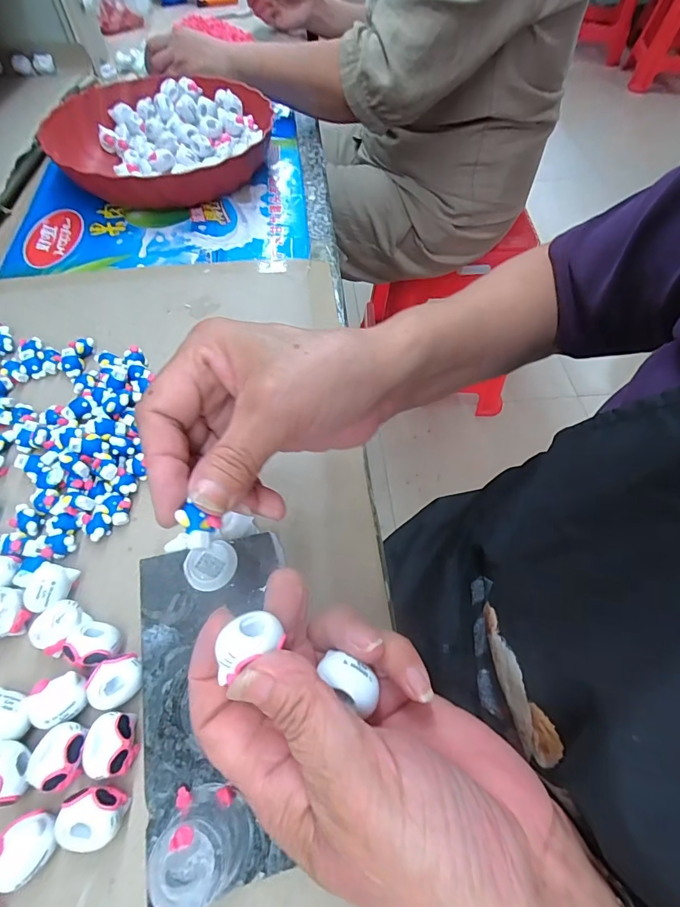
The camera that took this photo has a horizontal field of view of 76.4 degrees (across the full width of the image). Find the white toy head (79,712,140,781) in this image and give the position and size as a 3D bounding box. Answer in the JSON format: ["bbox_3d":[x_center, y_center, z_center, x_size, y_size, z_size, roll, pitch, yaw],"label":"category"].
[{"bbox_3d":[-0.109,0.138,0.203,0.022,0.014,0.025,-11,59,-8],"label":"white toy head"}]

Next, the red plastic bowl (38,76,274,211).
[{"bbox_3d":[-0.195,-0.359,0.491,0.227,0.052,0.233,0,58,-1],"label":"red plastic bowl"}]

